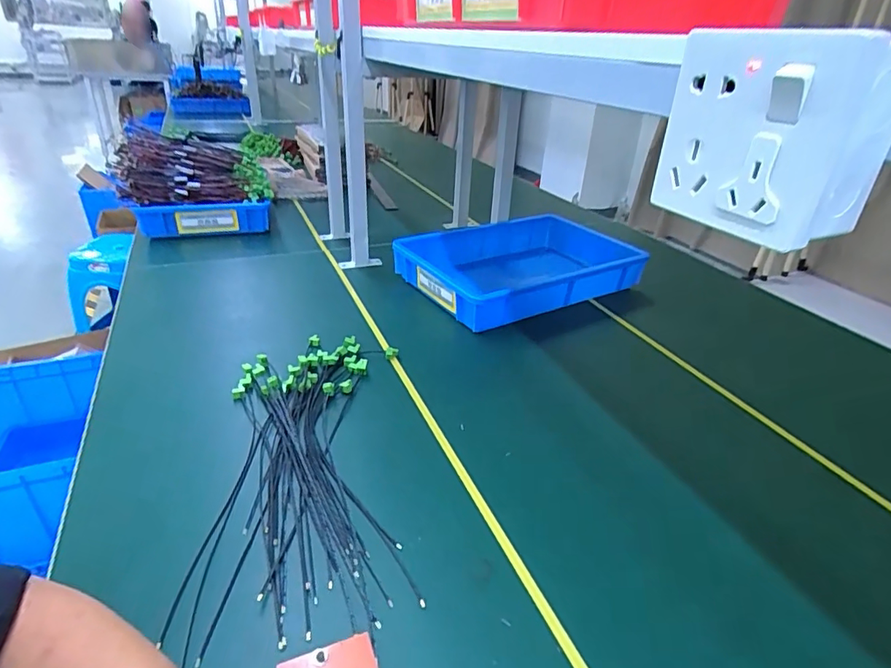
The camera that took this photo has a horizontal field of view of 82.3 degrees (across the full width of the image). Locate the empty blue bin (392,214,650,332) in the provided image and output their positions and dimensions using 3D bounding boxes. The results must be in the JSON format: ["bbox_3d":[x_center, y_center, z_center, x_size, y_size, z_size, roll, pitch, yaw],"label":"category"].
[{"bbox_3d":[0.162,-0.139,1.037,0.482,0.085,0.288,-15,35,-28],"label":"empty blue bin"}]

